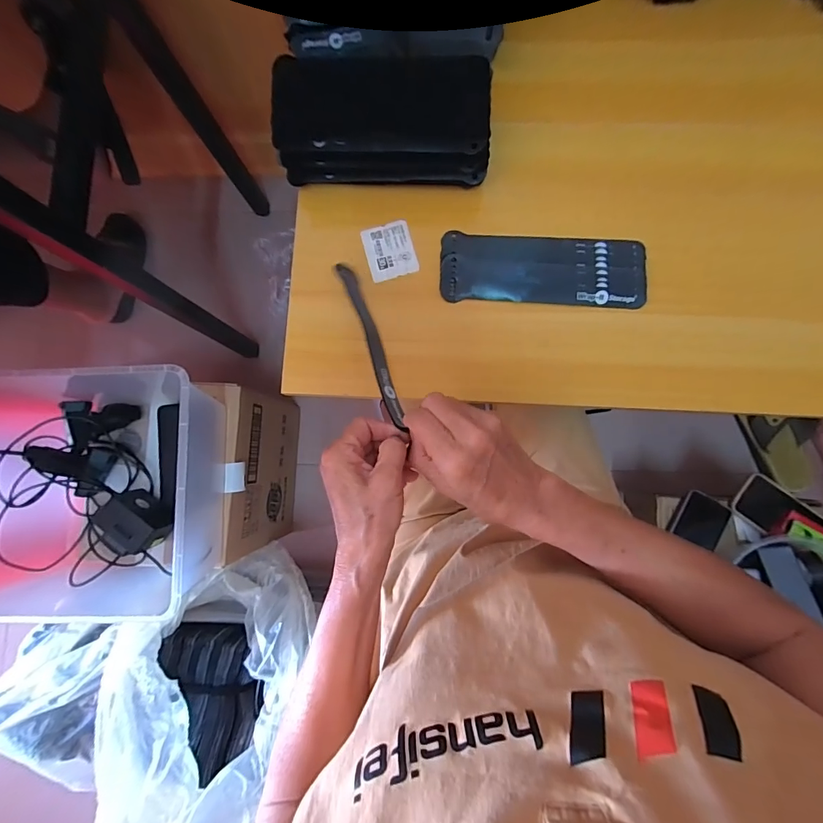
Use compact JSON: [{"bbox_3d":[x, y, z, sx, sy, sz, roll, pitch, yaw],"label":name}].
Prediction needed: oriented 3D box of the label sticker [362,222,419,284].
[{"bbox_3d":[-0.022,-0.166,0.421,0.049,0.004,0.059,-15,84,1],"label":"label sticker"}]

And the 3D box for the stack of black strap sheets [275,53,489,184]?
[{"bbox_3d":[-0.027,-0.288,0.397,0.204,0.050,0.112,2,85,3],"label":"stack of black strap sheets"}]

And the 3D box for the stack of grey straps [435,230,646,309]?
[{"bbox_3d":[0.130,-0.141,0.405,0.198,0.007,0.068,3,85,3],"label":"stack of grey straps"}]

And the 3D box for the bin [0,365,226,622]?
[{"bbox_3d":[-0.409,0.116,0.560,0.291,0.153,0.353,-1,85,3],"label":"bin"}]

